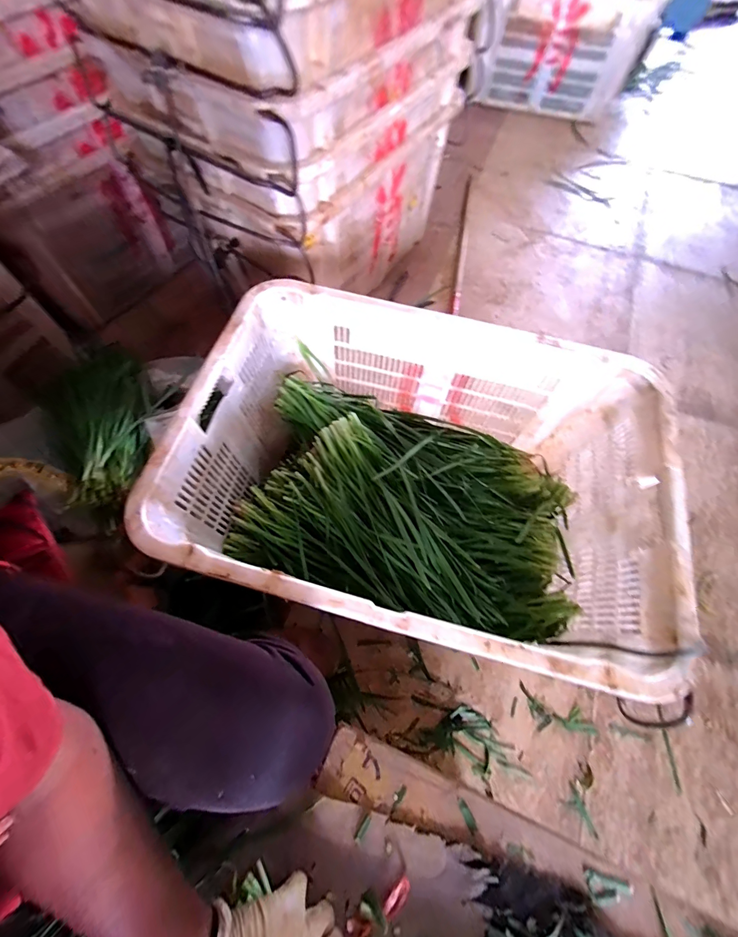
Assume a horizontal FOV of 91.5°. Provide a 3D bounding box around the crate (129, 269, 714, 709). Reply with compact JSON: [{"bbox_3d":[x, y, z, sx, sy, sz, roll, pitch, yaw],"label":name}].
[{"bbox_3d":[0.074,0.013,0.589,0.650,0.258,0.463,14,67,5],"label":"crate"}]

